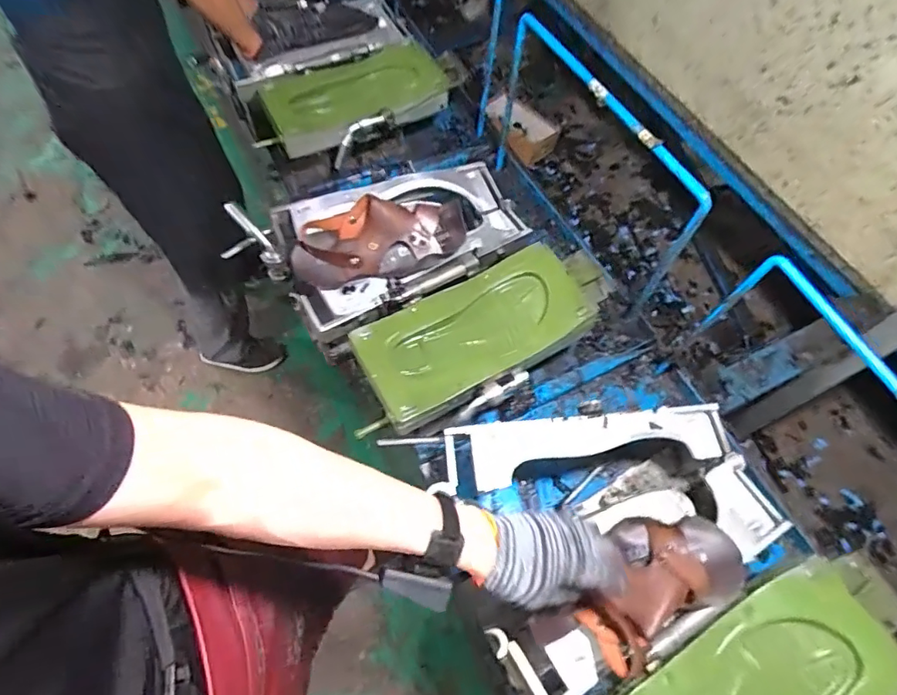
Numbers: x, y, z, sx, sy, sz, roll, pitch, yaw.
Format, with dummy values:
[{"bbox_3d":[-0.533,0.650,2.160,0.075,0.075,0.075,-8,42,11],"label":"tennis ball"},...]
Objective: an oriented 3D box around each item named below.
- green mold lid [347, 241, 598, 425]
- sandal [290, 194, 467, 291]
[{"bbox_3d":[0.039,-0.028,0.824,0.355,0.063,0.168,-25,64,-17],"label":"green mold lid"},{"bbox_3d":[-0.113,-0.177,0.844,0.281,0.083,0.107,-11,61,-10],"label":"sandal"}]

